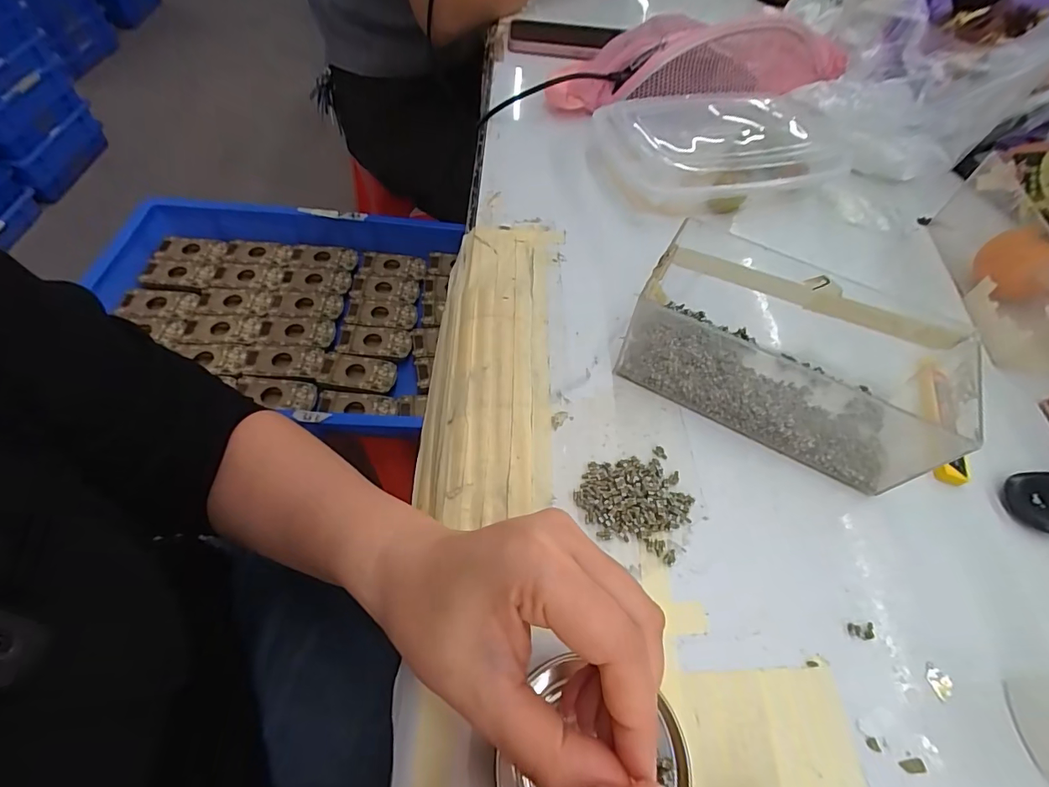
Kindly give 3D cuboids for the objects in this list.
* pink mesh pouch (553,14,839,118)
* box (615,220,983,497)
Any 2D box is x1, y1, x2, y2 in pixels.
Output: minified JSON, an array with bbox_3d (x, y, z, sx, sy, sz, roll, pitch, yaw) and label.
[{"bbox_3d":[0.191,-0.350,0.497,0.331,0.078,0.071,-14,59,-14],"label":"pink mesh pouch"},{"bbox_3d":[0.174,-0.022,0.295,0.205,0.067,0.099,27,58,13],"label":"box"}]

